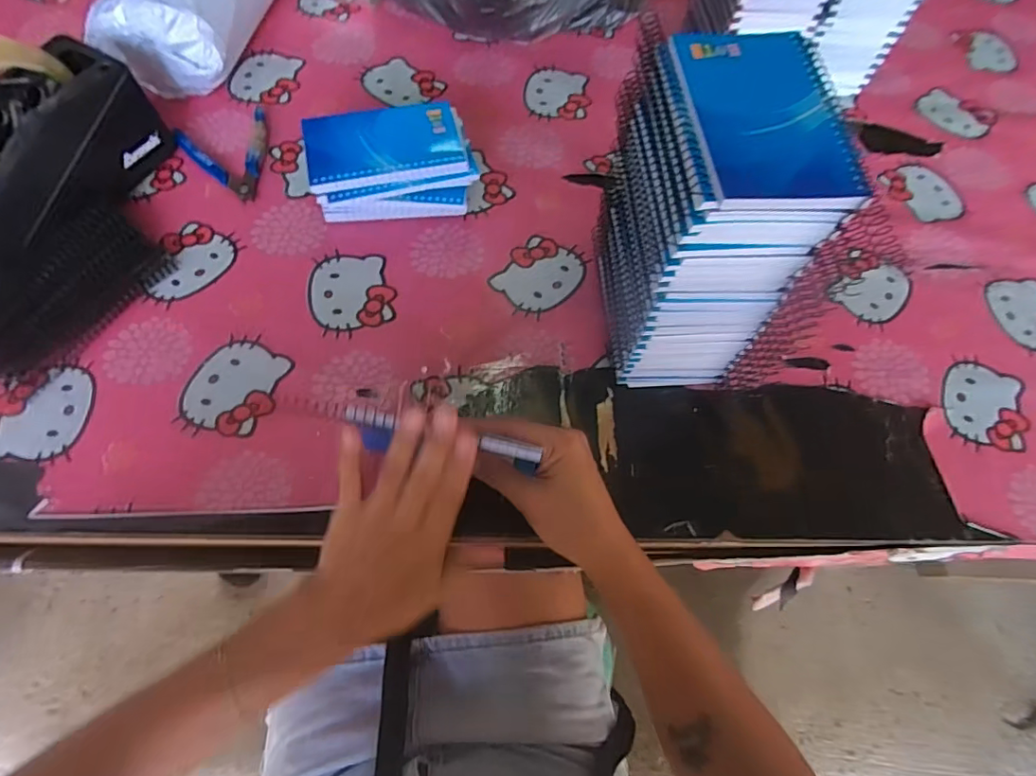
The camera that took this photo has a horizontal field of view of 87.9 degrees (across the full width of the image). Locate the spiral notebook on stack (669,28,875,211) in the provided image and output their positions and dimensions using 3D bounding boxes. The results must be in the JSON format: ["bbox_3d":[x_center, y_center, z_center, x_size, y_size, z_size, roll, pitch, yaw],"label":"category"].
[{"bbox_3d":[0.136,-0.153,0.301,0.083,0.013,0.126,0,66,-4],"label":"spiral notebook on stack"}]

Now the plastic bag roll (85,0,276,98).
[{"bbox_3d":[-0.330,-0.396,0.546,0.118,0.111,0.184,8,66,0],"label":"plastic bag roll"}]

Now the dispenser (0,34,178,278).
[{"bbox_3d":[-0.398,-0.196,0.441,0.083,0.126,0.198,21,66,5],"label":"dispenser"}]

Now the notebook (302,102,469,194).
[{"bbox_3d":[-0.116,-0.215,0.469,0.133,0.009,0.086,-14,68,-10],"label":"notebook"}]

